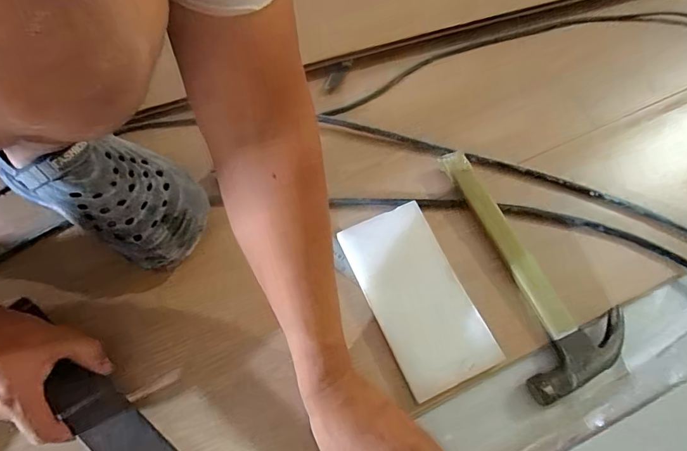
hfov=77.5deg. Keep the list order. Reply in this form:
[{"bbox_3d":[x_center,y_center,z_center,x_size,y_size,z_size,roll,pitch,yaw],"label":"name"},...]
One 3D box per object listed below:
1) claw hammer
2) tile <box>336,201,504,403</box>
[{"bbox_3d":[0.214,0.035,0.488,0.112,0.031,0.289,-14,66,-5],"label":"claw hammer"},{"bbox_3d":[0.079,0.076,0.476,0.100,0.007,0.200,-26,70,-2],"label":"tile"}]

